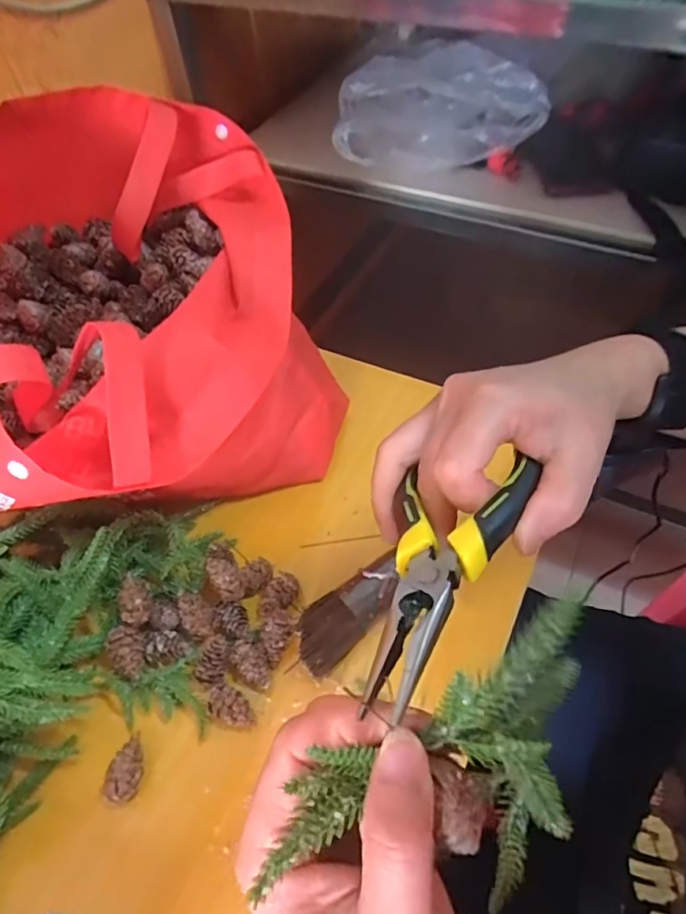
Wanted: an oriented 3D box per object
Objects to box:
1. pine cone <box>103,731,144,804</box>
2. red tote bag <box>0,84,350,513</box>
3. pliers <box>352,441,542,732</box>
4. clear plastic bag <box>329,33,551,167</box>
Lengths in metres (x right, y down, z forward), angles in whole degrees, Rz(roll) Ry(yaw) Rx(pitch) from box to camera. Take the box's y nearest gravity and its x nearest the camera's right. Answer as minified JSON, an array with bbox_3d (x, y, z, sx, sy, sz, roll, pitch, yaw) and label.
[{"bbox_3d":[-0.133,0.195,0.352,0.020,0.020,0.038,2,54,5],"label":"pine cone"},{"bbox_3d":[-0.161,-0.116,0.449,0.278,0.197,0.335,-20,55,-10],"label":"red tote bag"},{"bbox_3d":[0.032,0.037,0.213,0.049,0.021,0.127,22,43,19],"label":"pliers"},{"bbox_3d":[0.097,-0.384,0.623,0.230,0.105,0.099,-15,54,-7],"label":"clear plastic bag"}]

